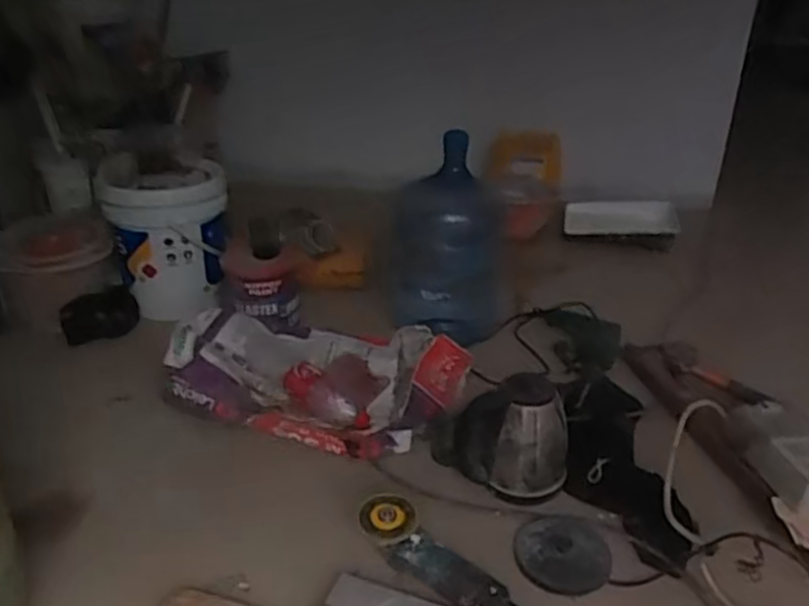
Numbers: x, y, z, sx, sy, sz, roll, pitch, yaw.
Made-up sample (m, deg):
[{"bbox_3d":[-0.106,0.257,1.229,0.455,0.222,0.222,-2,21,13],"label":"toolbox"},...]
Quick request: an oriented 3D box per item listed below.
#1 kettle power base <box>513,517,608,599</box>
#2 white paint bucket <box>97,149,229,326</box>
[{"bbox_3d":[0.255,0.403,1.192,0.147,0.020,0.163,1,29,2],"label":"kettle power base"},{"bbox_3d":[-0.565,-0.166,1.792,0.277,0.332,0.271,-7,28,-15],"label":"white paint bucket"}]

